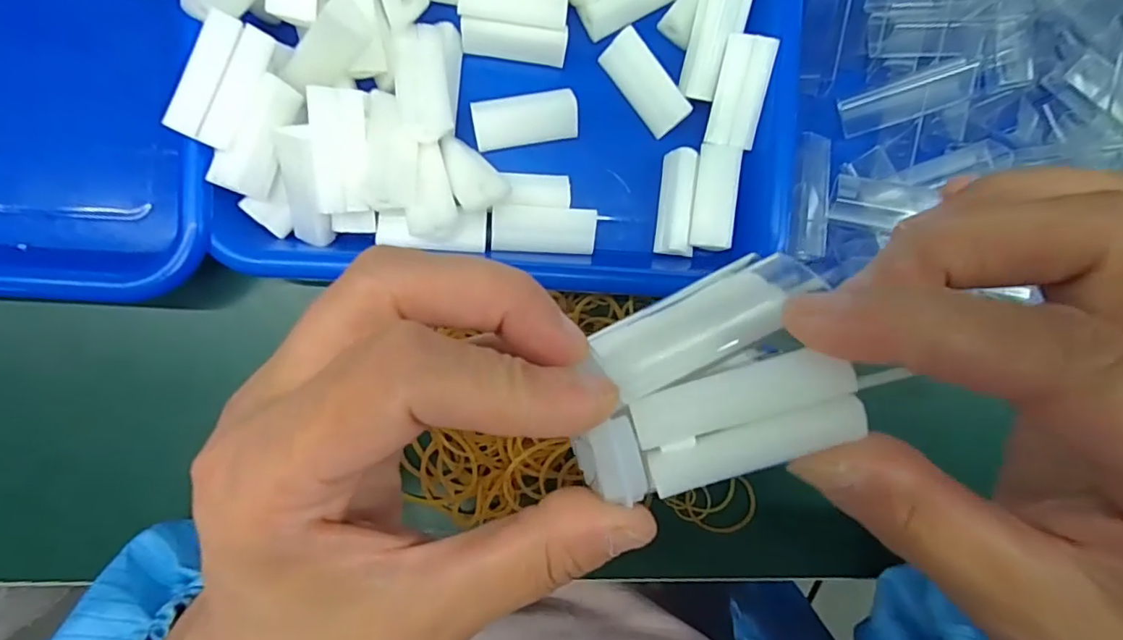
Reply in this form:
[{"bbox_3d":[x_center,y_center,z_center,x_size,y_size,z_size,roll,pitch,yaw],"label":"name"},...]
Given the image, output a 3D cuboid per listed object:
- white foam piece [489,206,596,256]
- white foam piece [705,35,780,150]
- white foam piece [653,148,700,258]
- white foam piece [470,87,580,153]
[{"bbox_3d":[-0.008,-0.039,0.241,0.045,0.009,0.019,2,90,-6],"label":"white foam piece"},{"bbox_3d":[0.079,-0.099,0.239,0.021,0.006,0.045,8,106,-6],"label":"white foam piece"},{"bbox_3d":[0.052,-0.053,0.247,0.015,0.014,0.046,5,90,-6],"label":"white foam piece"},{"bbox_3d":[-0.015,-0.088,0.242,0.045,0.008,0.019,-11,92,-6],"label":"white foam piece"}]

